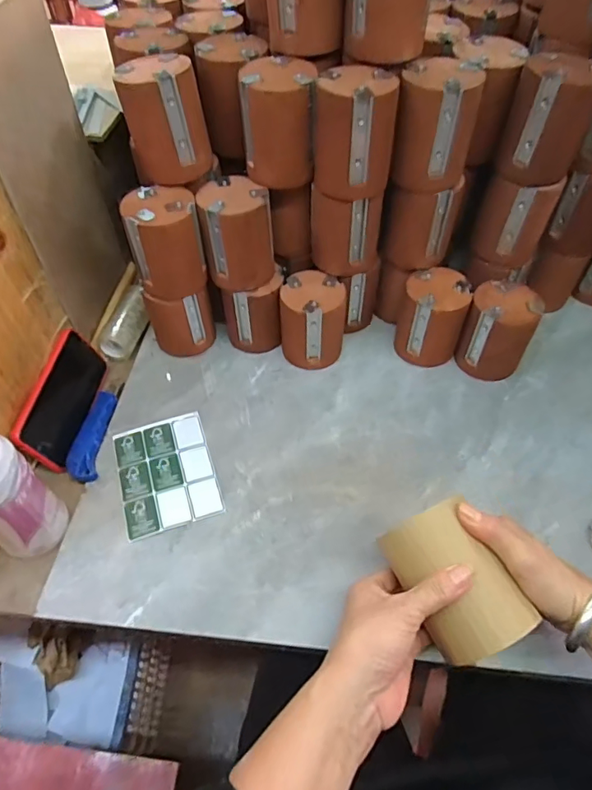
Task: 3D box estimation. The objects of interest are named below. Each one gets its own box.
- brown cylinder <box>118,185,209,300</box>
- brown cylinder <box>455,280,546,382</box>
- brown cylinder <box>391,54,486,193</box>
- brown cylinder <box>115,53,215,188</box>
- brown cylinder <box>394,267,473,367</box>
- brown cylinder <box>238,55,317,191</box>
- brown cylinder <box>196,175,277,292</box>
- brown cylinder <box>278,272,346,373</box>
[{"bbox_3d":[-0.144,-0.170,0.561,0.080,0.102,0.066,-12,55,-8],"label":"brown cylinder"},{"bbox_3d":[0.248,-0.081,0.609,0.076,0.105,0.084,20,57,14],"label":"brown cylinder"},{"bbox_3d":[0.146,-0.279,0.506,0.079,0.102,0.082,14,55,10],"label":"brown cylinder"},{"bbox_3d":[-0.135,-0.291,0.522,0.080,0.098,0.077,-11,54,-7],"label":"brown cylinder"},{"bbox_3d":[0.169,-0.095,0.619,0.077,0.102,0.076,9,54,7],"label":"brown cylinder"},{"bbox_3d":[-0.016,-0.287,0.522,0.074,0.101,0.076,1,54,2],"label":"brown cylinder"},{"bbox_3d":[-0.065,-0.183,0.567,0.077,0.098,0.074,-3,54,-1],"label":"brown cylinder"},{"bbox_3d":[0.022,-0.092,0.624,0.078,0.102,0.080,0,54,0],"label":"brown cylinder"}]

